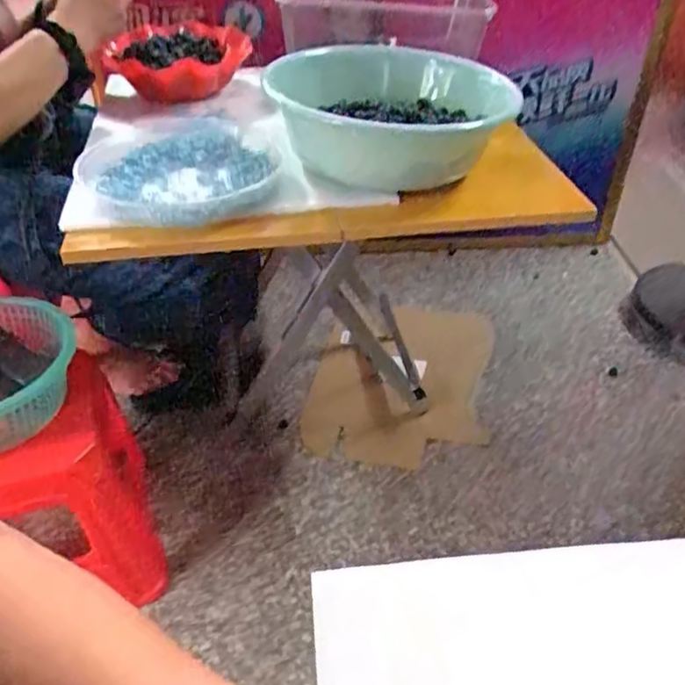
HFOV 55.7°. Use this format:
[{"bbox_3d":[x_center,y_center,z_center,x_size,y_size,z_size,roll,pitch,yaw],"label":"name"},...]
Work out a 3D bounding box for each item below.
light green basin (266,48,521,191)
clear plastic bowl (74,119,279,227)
[{"bbox_3d":[0.058,-0.305,0.848,0.287,0.097,0.295,0,39,0],"label":"light green basin"},{"bbox_3d":[-0.201,-0.216,0.804,0.228,0.048,0.230,0,39,0],"label":"clear plastic bowl"}]

